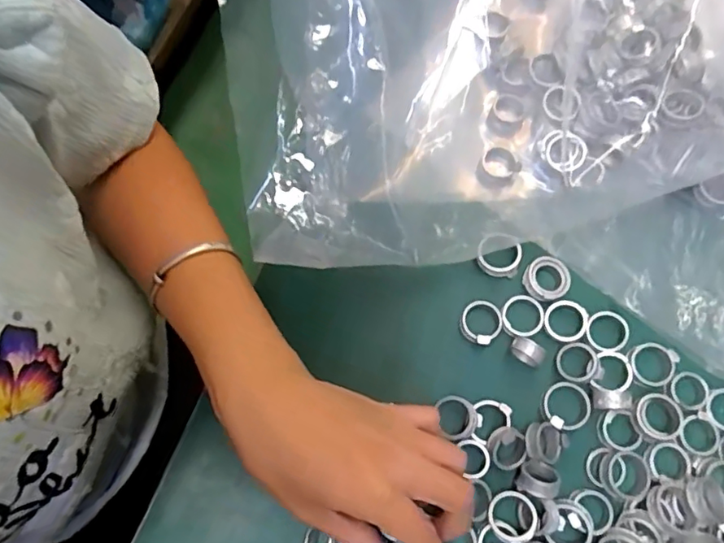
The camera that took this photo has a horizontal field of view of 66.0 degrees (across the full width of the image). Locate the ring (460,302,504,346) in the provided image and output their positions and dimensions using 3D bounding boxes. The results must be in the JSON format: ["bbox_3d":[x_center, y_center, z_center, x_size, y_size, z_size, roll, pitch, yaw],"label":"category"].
[{"bbox_3d":[0.075,0.031,0.348,0.025,0.005,0.026,30,77,10],"label":"ring"}]

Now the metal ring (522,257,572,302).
[{"bbox_3d":[0.118,0.004,0.354,0.030,0.006,0.027,-43,75,-9],"label":"metal ring"}]

